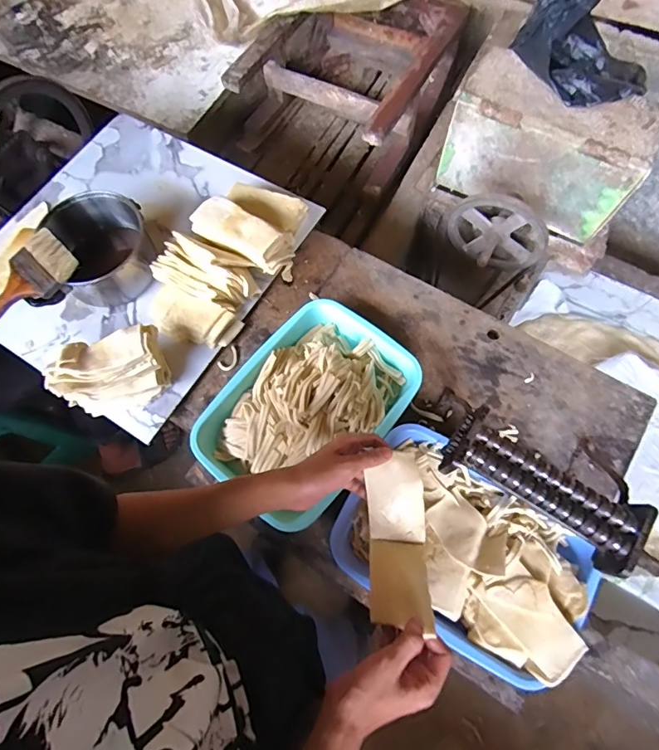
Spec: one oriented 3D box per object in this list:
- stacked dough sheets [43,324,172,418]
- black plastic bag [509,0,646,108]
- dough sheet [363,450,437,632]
[{"bbox_3d":[-0.312,-0.008,0.662,0.138,0.084,0.095,-16,73,-4],"label":"stacked dough sheets"},{"bbox_3d":[0.444,-0.568,0.794,0.202,0.103,0.229,-32,74,-9],"label":"black plastic bag"},{"bbox_3d":[0.078,0.183,0.531,0.066,0.045,0.176,1,67,2],"label":"dough sheet"}]

